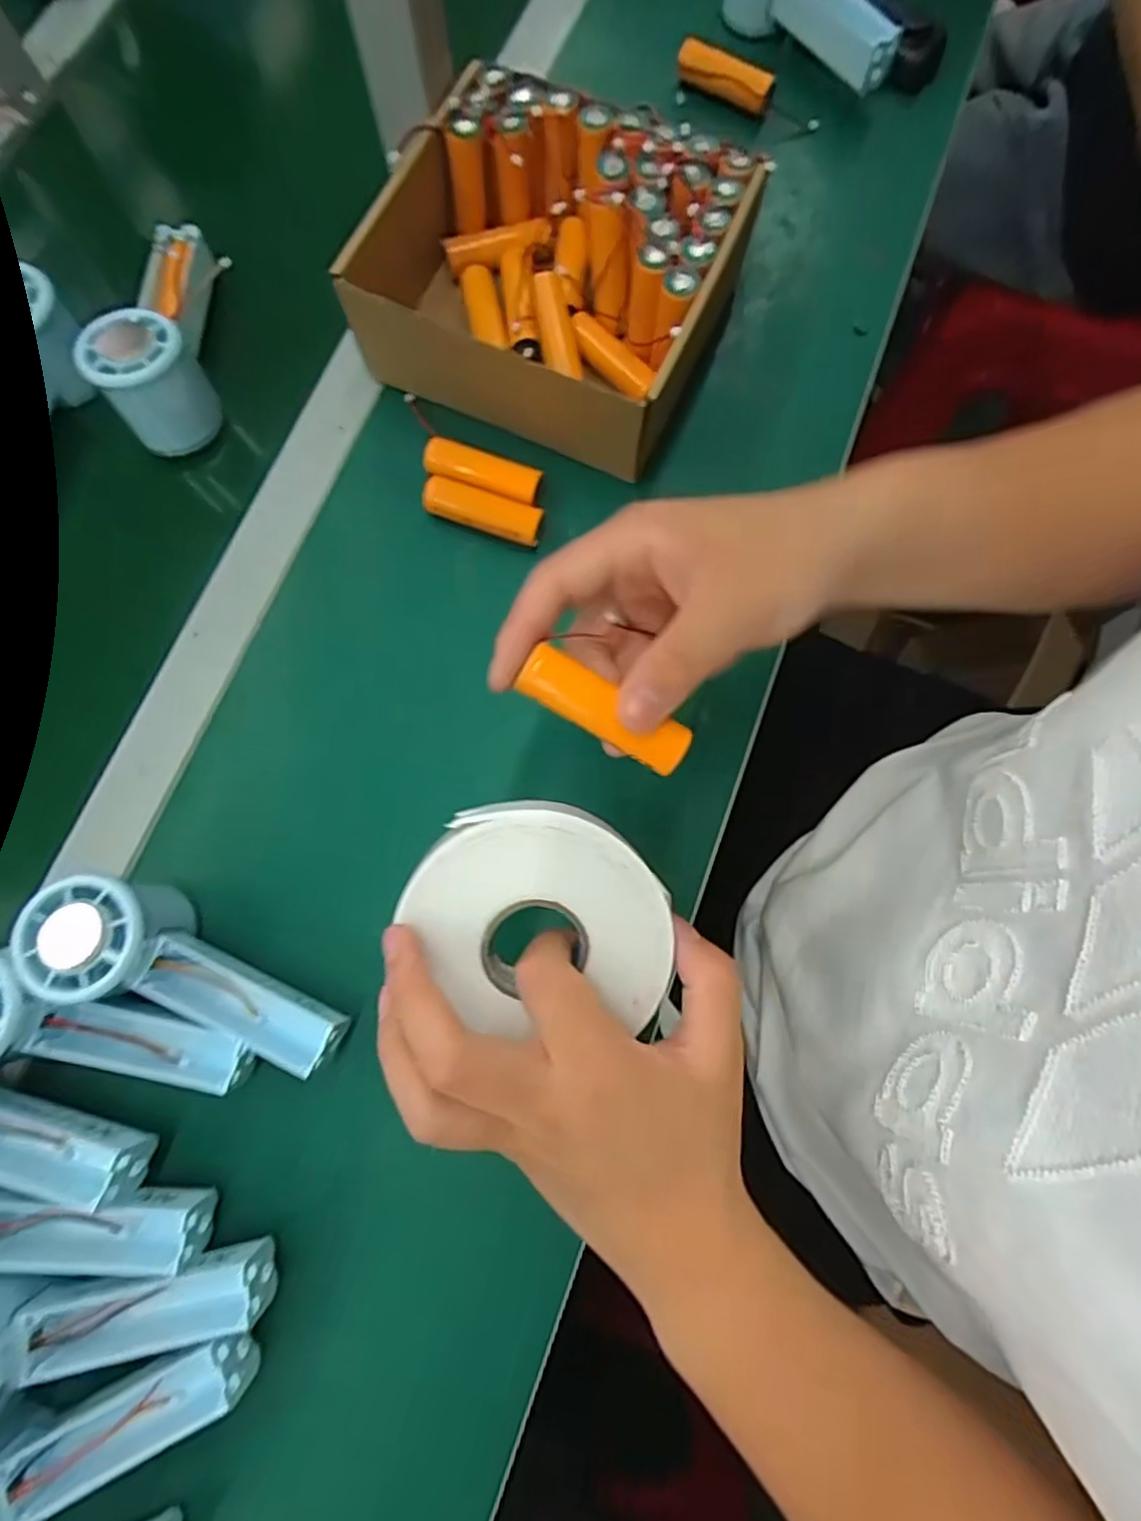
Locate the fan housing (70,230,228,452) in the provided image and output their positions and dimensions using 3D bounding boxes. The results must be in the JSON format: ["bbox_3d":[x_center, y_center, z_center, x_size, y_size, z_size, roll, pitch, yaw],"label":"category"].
[{"bbox_3d":[-0.248,-0.260,0.411,0.067,0.055,0.121,-1,77,0],"label":"fan housing"}]

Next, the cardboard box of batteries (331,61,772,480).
[{"bbox_3d":[-0.016,-0.298,0.407,0.215,0.075,0.184,22,78,5],"label":"cardboard box of batteries"}]

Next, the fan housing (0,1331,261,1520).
[{"bbox_3d":[-0.212,0.296,0.282,0.157,0.047,0.054,-22,77,-20],"label":"fan housing"}]

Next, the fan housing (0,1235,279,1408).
[{"bbox_3d":[-0.212,0.247,0.291,0.157,0.040,0.058,-4,76,-16],"label":"fan housing"}]

